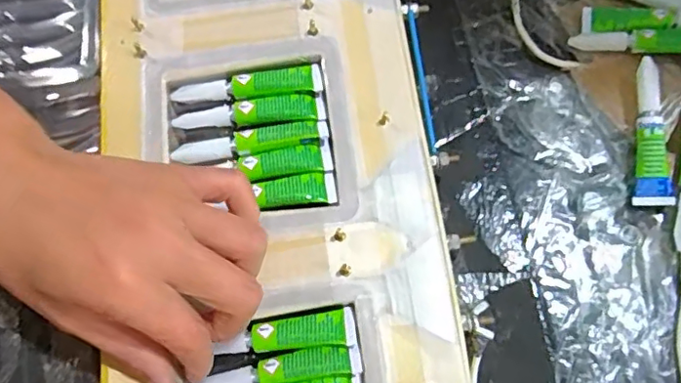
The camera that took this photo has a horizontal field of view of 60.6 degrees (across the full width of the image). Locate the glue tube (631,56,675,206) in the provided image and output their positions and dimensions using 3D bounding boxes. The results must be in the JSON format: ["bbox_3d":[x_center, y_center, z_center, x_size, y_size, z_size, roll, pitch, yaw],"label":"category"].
[{"bbox_3d":[0.172,-0.033,0.323,0.018,0.017,0.080,3,73,3],"label":"glue tube"}]

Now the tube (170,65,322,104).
[{"bbox_3d":[-0.052,-0.058,0.320,0.081,0.008,0.014,-5,72,1],"label":"tube"}]

